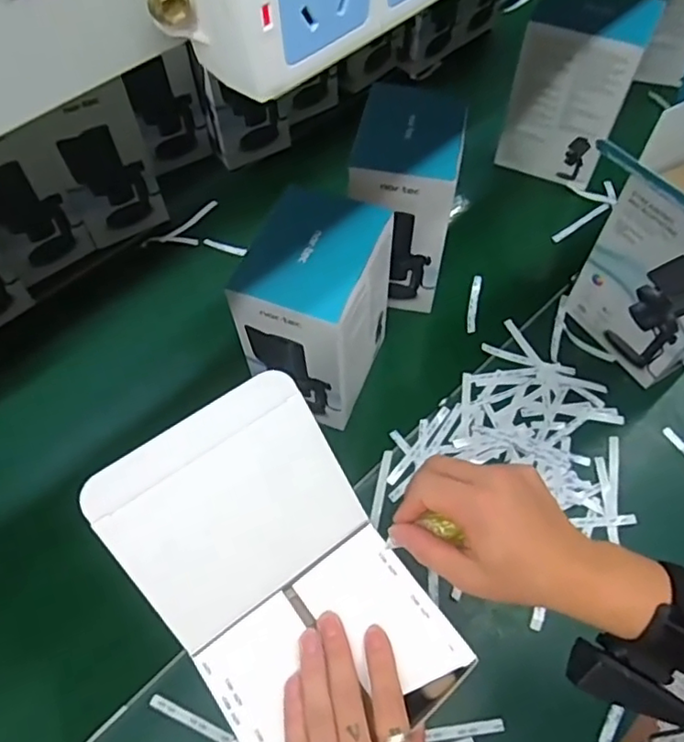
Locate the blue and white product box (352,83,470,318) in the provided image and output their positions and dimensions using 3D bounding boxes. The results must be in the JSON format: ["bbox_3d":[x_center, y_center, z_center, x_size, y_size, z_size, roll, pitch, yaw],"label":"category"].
[{"bbox_3d":[0.080,-0.209,0.749,0.117,0.220,0.153,9,60,7],"label":"blue and white product box"}]

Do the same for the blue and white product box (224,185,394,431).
[{"bbox_3d":[-0.026,-0.057,0.666,0.116,0.227,0.142,20,64,11],"label":"blue and white product box"}]

